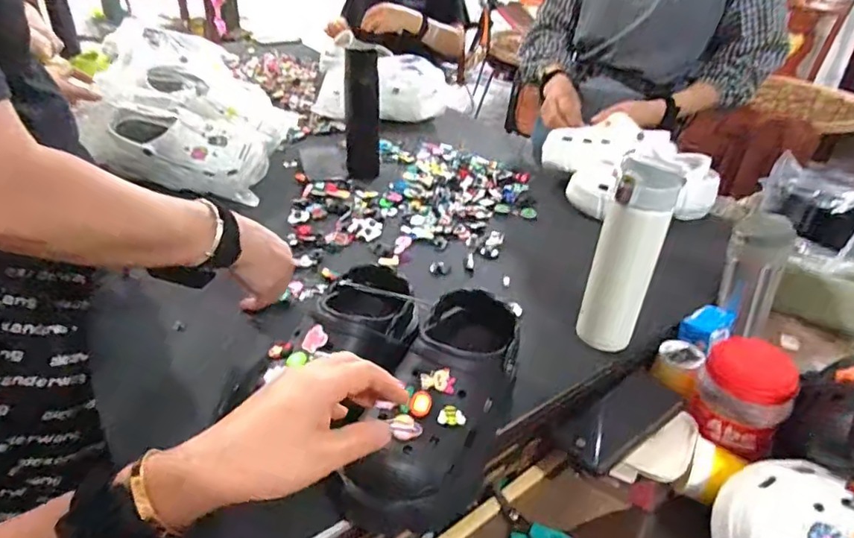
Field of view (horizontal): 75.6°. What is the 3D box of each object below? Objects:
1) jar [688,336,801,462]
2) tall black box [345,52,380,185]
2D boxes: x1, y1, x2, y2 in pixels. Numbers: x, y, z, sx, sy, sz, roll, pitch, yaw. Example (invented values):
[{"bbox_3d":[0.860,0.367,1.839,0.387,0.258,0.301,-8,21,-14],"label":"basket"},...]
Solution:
[{"bbox_3d":[0.348,0.140,0.610,0.091,0.098,0.075,25,39,31],"label":"jar"},{"bbox_3d":[-0.121,-0.286,1.022,0.062,0.225,0.049,-1,32,-6],"label":"tall black box"}]

